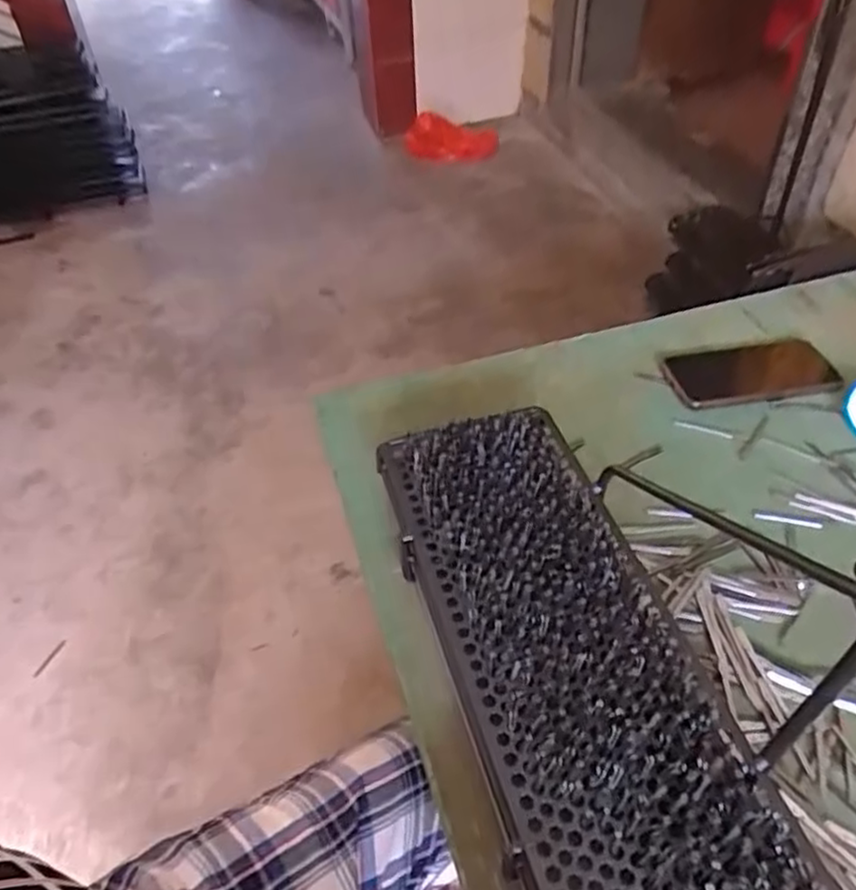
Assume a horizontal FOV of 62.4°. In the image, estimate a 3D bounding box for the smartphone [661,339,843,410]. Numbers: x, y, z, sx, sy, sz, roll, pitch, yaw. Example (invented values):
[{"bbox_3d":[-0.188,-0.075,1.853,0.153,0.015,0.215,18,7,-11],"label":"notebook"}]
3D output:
[{"bbox_3d":[0.320,-0.070,0.700,0.161,0.009,0.079,-10,48,-8],"label":"smartphone"}]

